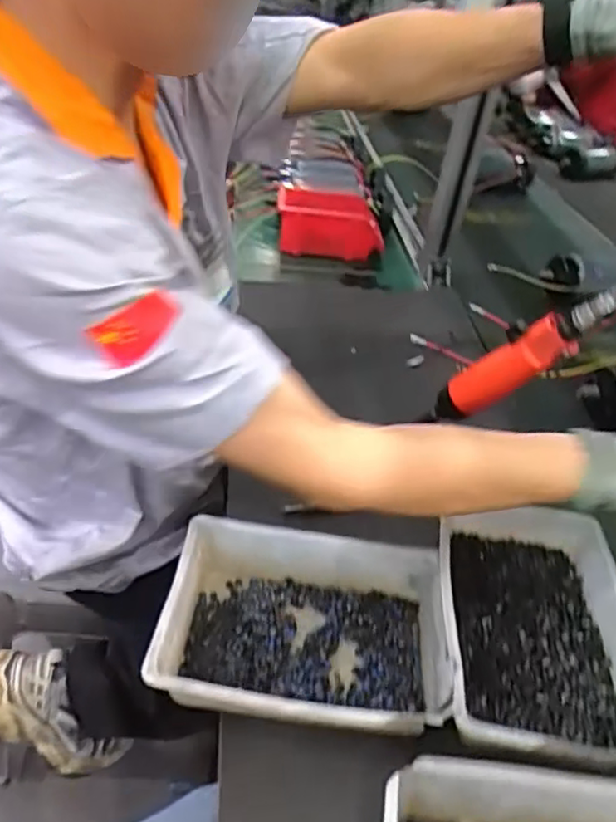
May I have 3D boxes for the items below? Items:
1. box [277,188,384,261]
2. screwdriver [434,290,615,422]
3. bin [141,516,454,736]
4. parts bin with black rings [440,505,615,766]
[{"bbox_3d":[0.032,-0.314,1.072,0.172,0.090,0.123,1,37,-9],"label":"box"},{"bbox_3d":[0.194,-0.050,0.558,0.043,0.200,0.034,46,41,-6],"label":"screwdriver"},{"bbox_3d":[-0.002,0.159,0.461,0.195,0.052,0.141,7,37,-1],"label":"bin"},{"bbox_3d":[0.174,0.165,0.484,0.152,0.048,0.208,7,37,-1],"label":"parts bin with black rings"}]

